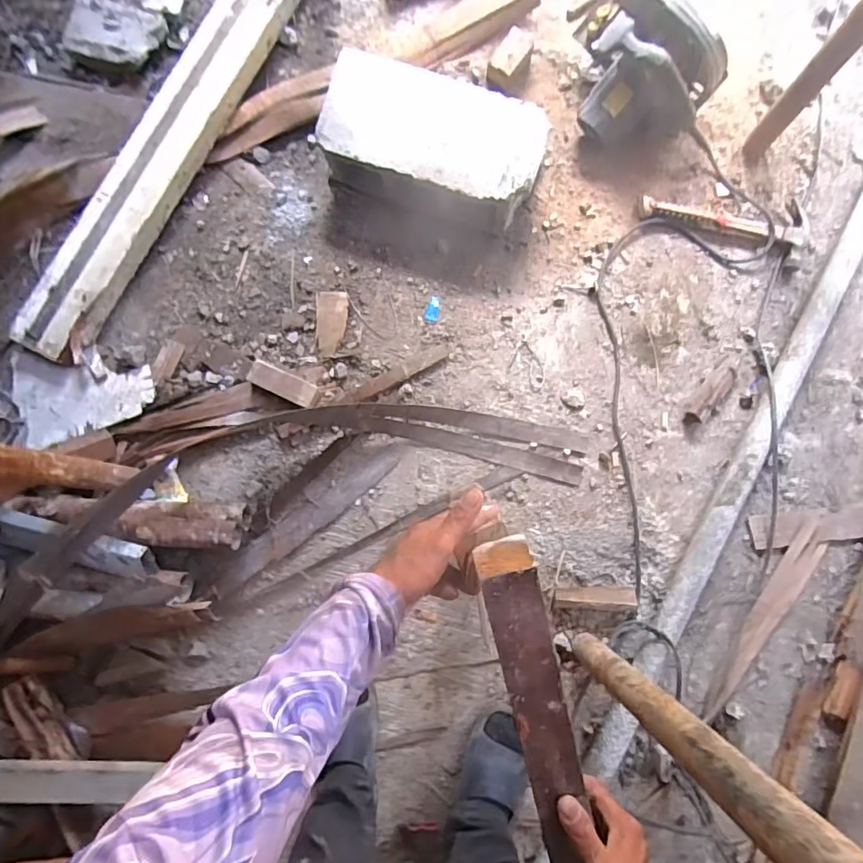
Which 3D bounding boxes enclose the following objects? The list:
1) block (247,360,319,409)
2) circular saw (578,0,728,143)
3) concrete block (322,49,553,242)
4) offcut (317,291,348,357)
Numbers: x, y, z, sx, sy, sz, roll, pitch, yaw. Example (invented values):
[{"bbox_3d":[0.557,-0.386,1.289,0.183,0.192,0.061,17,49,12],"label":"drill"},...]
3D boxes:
[{"bbox_3d":[-0.272,-0.086,0.976,0.124,0.052,0.046,24,83,4],"label":"block"},{"bbox_3d":[0.376,-0.663,0.980,0.270,0.179,0.198,40,85,6],"label":"circular saw"},{"bbox_3d":[-0.002,-0.529,1.001,0.401,0.128,0.231,23,83,4],"label":"concrete block"},{"bbox_3d":[-0.191,-0.208,1.019,0.058,0.012,0.129,-2,82,1],"label":"offcut"}]

